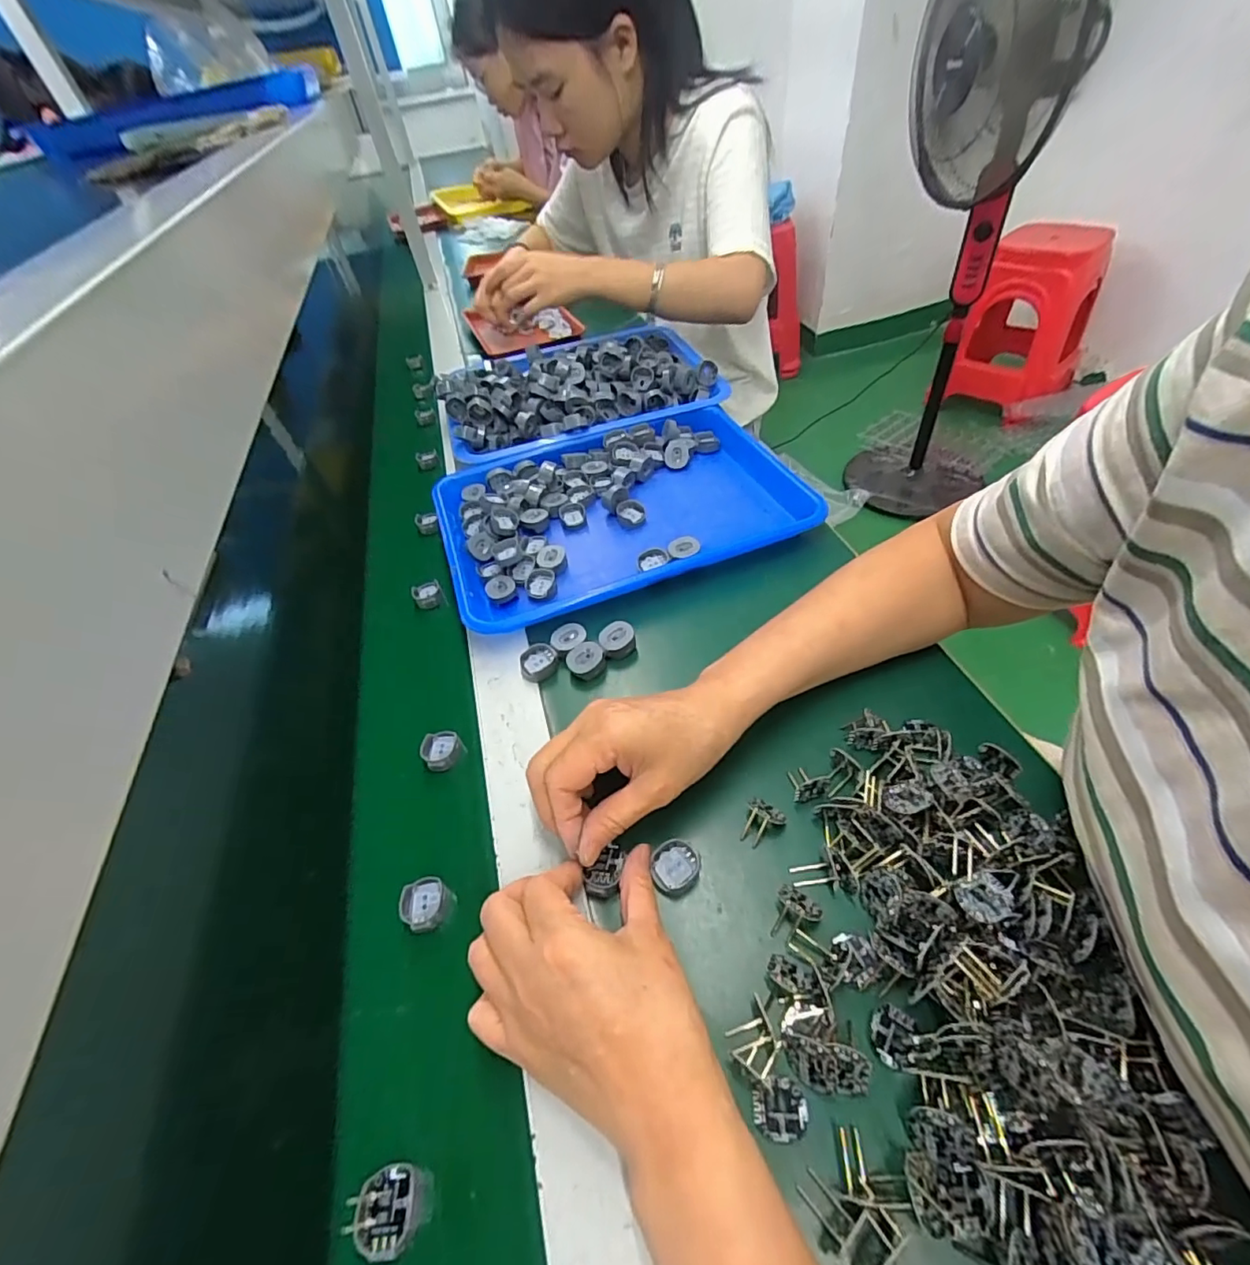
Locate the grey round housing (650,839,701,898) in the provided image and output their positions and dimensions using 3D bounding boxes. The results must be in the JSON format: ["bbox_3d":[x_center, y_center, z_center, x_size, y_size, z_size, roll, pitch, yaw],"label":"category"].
[{"bbox_3d":[0.029,0.136,0.318,0.027,0.005,0.030,14,51,20],"label":"grey round housing"}]

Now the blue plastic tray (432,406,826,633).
[{"bbox_3d":[-0.009,-0.131,0.534,0.331,0.029,0.240,-19,48,-8],"label":"blue plastic tray"}]

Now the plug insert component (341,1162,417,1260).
[{"bbox_3d":[-0.108,0.256,0.242,0.028,0.007,0.029,-8,47,1],"label":"plug insert component"}]

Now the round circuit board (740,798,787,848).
[{"bbox_3d":[0.083,0.115,0.329,0.023,0.017,0.024,18,53,23],"label":"round circuit board"}]

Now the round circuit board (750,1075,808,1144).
[{"bbox_3d":[0.070,0.215,0.246,0.024,0.004,0.022,-4,47,5],"label":"round circuit board"}]

